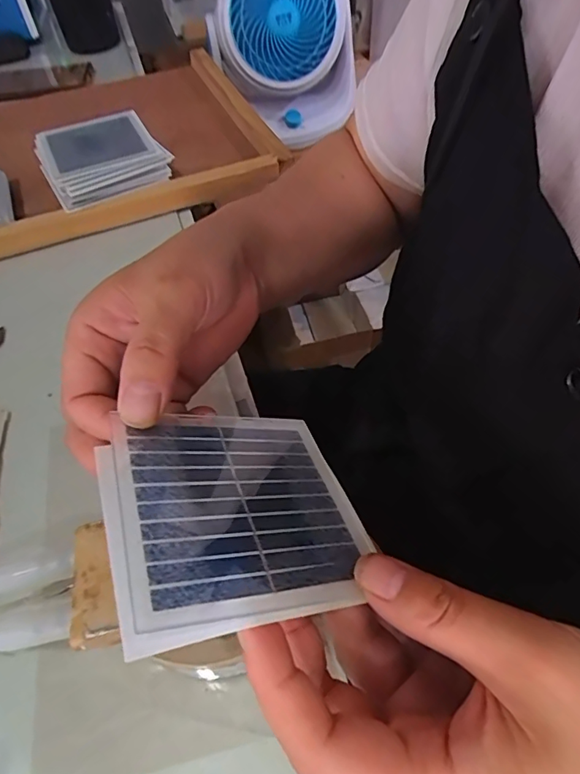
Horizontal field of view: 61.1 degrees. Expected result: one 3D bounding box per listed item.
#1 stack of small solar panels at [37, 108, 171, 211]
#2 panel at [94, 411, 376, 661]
[{"bbox_3d":[-0.173,-0.212,0.452,0.104,0.033,0.086,-29,55,-18],"label":"stack of small solar panels"},{"bbox_3d":[-0.020,0.044,0.185,0.094,0.006,0.091,3,38,-30],"label":"panel"}]

